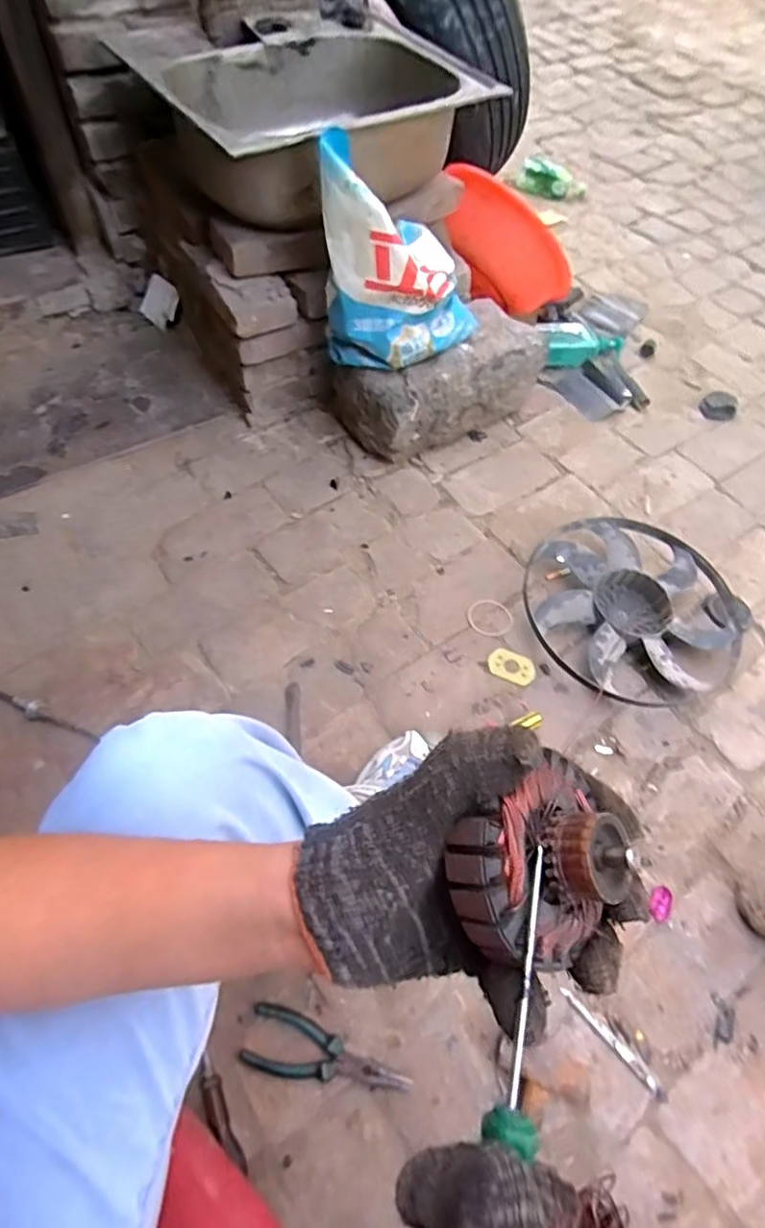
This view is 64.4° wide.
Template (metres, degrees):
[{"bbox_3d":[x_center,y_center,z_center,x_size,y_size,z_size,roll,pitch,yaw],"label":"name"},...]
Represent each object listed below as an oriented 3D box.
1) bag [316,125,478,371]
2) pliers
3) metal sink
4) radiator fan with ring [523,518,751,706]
[{"bbox_3d":[0.035,-0.567,0.980,0.257,0.274,0.175,6,59,3],"label":"bag"},{"bbox_3d":[-0.062,0.500,0.684,0.185,0.012,0.062,15,60,6],"label":"pliers"},{"bbox_3d":[-0.118,-0.845,1.036,0.496,0.149,0.421,-29,63,-17],"label":"metal sink"},{"bbox_3d":[0.425,-0.015,1.012,0.356,0.063,0.347,1,60,-2],"label":"radiator fan with ring"}]

